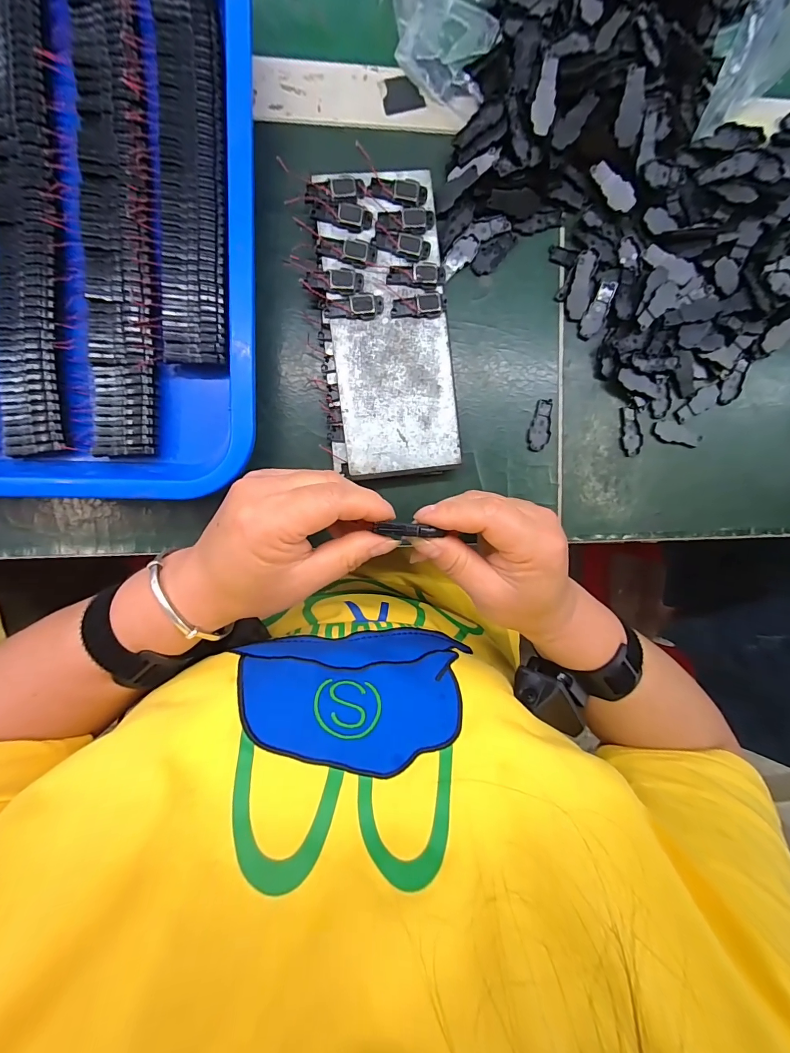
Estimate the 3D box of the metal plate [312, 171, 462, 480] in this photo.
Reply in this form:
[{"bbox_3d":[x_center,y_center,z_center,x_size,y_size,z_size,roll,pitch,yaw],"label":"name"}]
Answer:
[{"bbox_3d":[-0.005,-0.135,0.272,0.079,0.022,0.194,-7,93,-6],"label":"metal plate"}]

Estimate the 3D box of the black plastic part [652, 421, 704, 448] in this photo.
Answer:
[{"bbox_3d":[0.220,-0.071,0.305,0.039,0.004,0.015,24,91,-7],"label":"black plastic part"}]

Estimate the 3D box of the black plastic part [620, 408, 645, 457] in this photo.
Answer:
[{"bbox_3d":[0.184,-0.074,0.302,0.017,0.004,0.037,-8,95,-5],"label":"black plastic part"}]

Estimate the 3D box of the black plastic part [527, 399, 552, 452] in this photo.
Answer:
[{"bbox_3d":[0.111,-0.077,0.296,0.017,0.004,0.038,6,93,-6],"label":"black plastic part"}]

